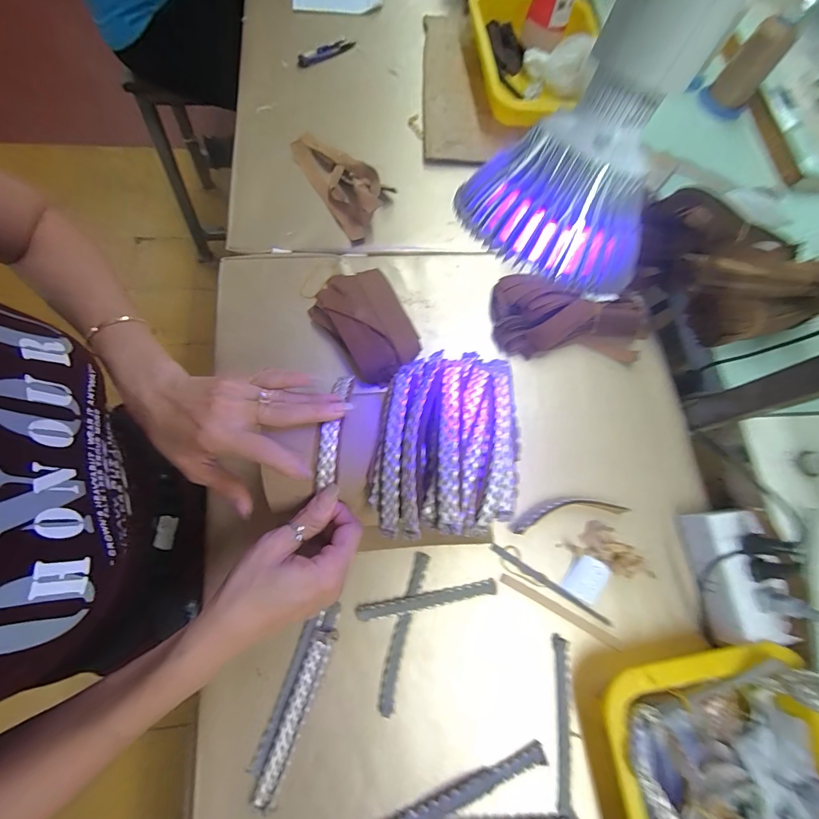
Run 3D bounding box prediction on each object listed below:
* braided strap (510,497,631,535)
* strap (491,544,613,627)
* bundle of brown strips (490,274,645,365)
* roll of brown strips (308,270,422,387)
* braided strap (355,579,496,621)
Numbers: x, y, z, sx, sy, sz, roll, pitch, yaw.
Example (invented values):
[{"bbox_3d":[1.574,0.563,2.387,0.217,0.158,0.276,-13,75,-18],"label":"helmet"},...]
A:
[{"bbox_3d":[0.164,0.105,0.395,0.122,0.023,0.026,-9,75,-8],"label":"braided strap"},{"bbox_3d":[0.141,0.174,0.378,0.133,0.004,0.008,32,73,4],"label":"strap"},{"bbox_3d":[0.193,-0.109,0.441,0.188,0.040,0.101,11,72,-2],"label":"bundle of brown strips"},{"bbox_3d":[-0.044,-0.102,0.433,0.099,0.026,0.133,-38,80,-15],"label":"roll of brown strips"},{"bbox_3d":[0.018,0.181,0.359,0.133,0.009,0.014,-7,74,-7],"label":"braided strap"}]

